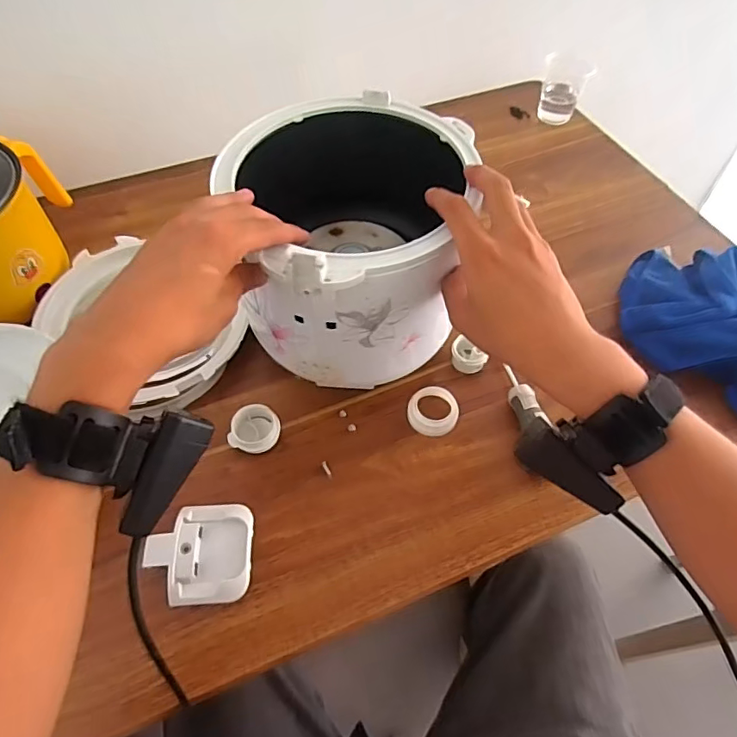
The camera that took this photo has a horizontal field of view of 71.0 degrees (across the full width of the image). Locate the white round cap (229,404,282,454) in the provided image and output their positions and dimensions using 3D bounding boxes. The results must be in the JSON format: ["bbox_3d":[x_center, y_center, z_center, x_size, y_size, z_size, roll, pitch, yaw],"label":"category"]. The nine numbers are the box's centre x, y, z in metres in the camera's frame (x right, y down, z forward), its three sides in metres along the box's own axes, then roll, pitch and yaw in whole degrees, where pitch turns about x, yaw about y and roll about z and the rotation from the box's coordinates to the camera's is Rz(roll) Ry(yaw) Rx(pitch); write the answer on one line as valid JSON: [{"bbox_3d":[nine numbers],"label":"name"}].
[{"bbox_3d":[-0.099,0.053,0.454,0.038,0.024,0.038,0,56,1],"label":"white round cap"}]

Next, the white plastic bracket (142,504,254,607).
[{"bbox_3d":[-0.130,0.142,0.399,0.076,0.019,0.073,-4,56,-2],"label":"white plastic bracket"}]

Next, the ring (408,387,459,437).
[{"bbox_3d":[0.058,0.039,0.467,0.044,0.017,0.041,0,56,1],"label":"ring"}]

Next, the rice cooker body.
[{"bbox_3d":[-0.007,-0.107,0.453,0.203,0.167,0.202,-13,57,-8],"label":"rice cooker body"}]

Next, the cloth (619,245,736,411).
[{"bbox_3d":[0.350,-0.052,0.504,0.193,0.061,0.155,35,63,22],"label":"cloth"}]

